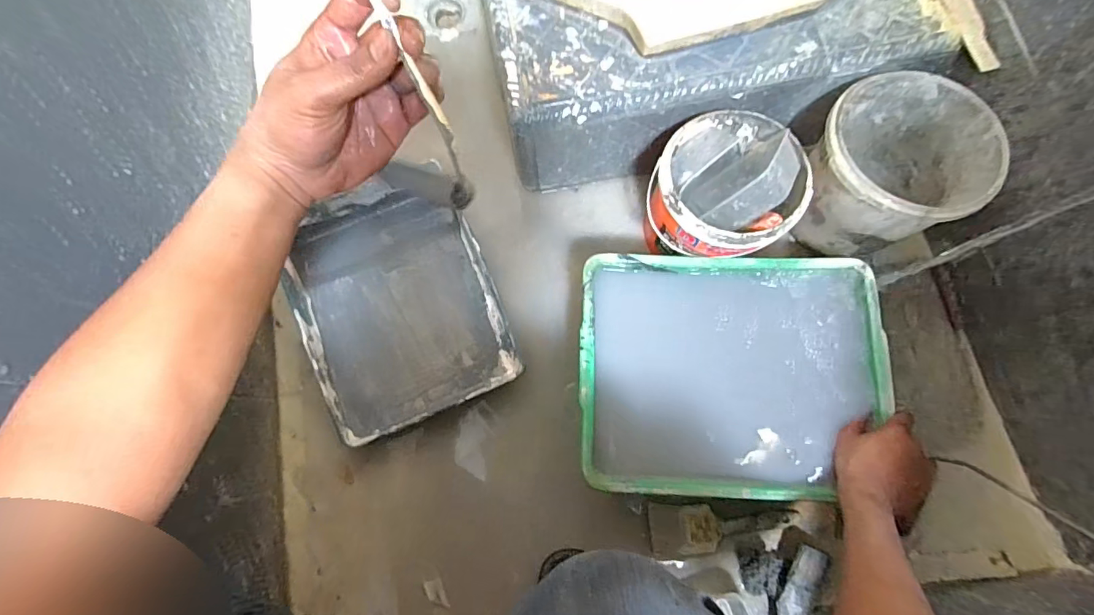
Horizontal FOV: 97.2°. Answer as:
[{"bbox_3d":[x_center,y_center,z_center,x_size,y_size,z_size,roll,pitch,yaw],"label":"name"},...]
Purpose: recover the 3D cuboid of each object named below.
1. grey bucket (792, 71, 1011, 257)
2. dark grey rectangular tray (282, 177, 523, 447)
[{"bbox_3d":[0.466,-0.190,0.674,0.201,0.173,0.219,0,77,1],"label":"grey bucket"},{"bbox_3d":[-0.226,-0.008,0.743,0.276,0.060,0.362,-23,77,-5],"label":"dark grey rectangular tray"}]

